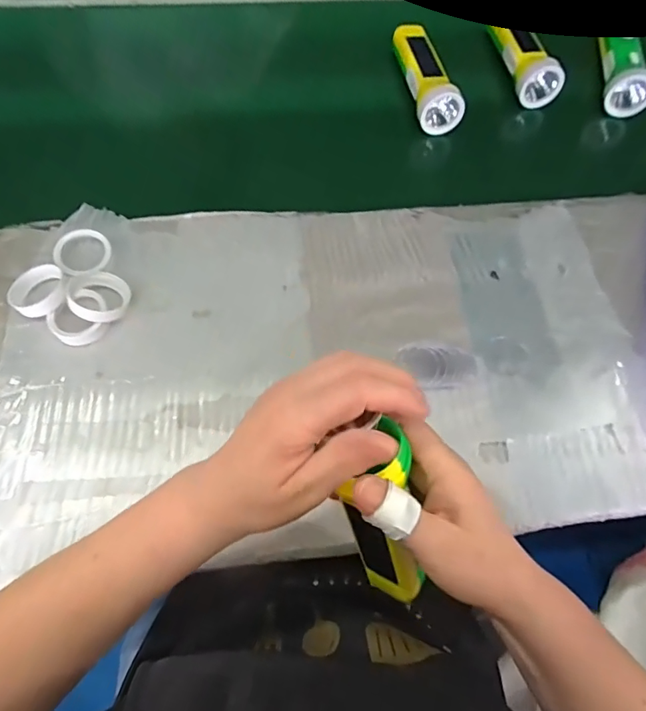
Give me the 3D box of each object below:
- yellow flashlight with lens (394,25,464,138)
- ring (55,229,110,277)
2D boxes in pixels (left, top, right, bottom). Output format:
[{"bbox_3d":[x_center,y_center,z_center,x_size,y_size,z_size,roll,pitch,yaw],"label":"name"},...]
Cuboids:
[{"bbox_3d":[0.124,-0.362,0.575,0.055,0.054,0.171,-12,67,-8],"label":"yellow flashlight with lens"},{"bbox_3d":[-0.234,-0.100,0.445,0.051,0.012,0.052,5,63,-10],"label":"ring"}]

